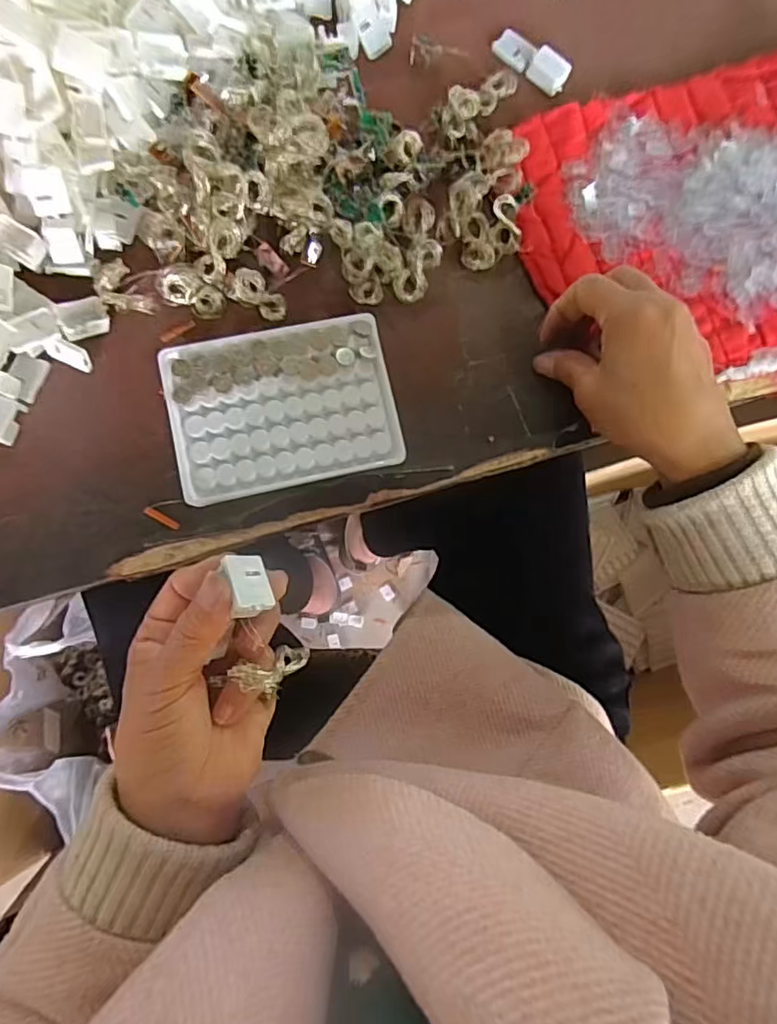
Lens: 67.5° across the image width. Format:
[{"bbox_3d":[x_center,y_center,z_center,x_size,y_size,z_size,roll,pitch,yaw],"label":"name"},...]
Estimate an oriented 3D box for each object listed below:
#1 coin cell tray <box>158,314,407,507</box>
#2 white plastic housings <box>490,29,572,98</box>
[{"bbox_3d":[-0.063,-0.062,0.351,0.129,0.017,0.094,-12,84,-7],"label":"coin cell tray"},{"bbox_3d":[0.100,-0.316,0.406,0.058,0.013,0.022,38,81,0],"label":"white plastic housings"}]

